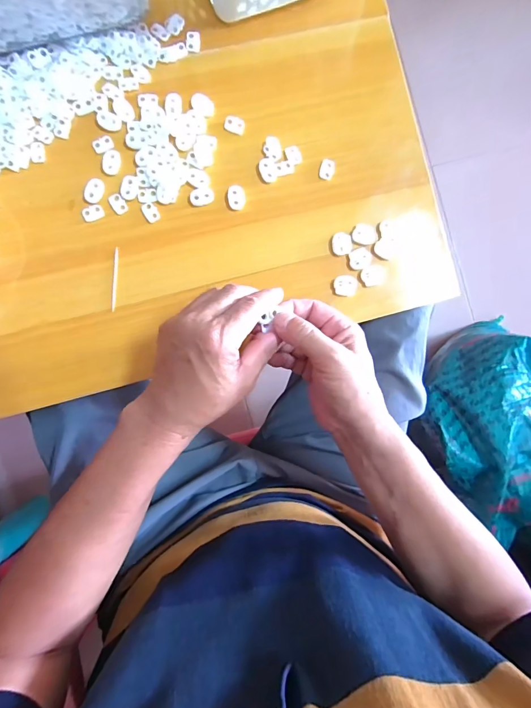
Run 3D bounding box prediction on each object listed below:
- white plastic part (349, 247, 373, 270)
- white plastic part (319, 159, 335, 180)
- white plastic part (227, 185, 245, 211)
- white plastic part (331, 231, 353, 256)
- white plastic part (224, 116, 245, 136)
[{"bbox_3d":[0.097,-0.097,0.371,0.023,0.004,0.020,-27,91,-5],"label":"white plastic part"},{"bbox_3d":[0.063,-0.187,0.371,0.015,0.004,0.021,10,88,-5],"label":"white plastic part"},{"bbox_3d":[-0.029,-0.154,0.362,0.016,0.006,0.022,-4,89,-5],"label":"white plastic part"},{"bbox_3d":[0.077,-0.112,0.370,0.020,0.004,0.022,-8,90,-5],"label":"white plastic part"},{"bbox_3d":[-0.031,-0.227,0.364,0.020,0.005,0.015,15,88,-5],"label":"white plastic part"}]

